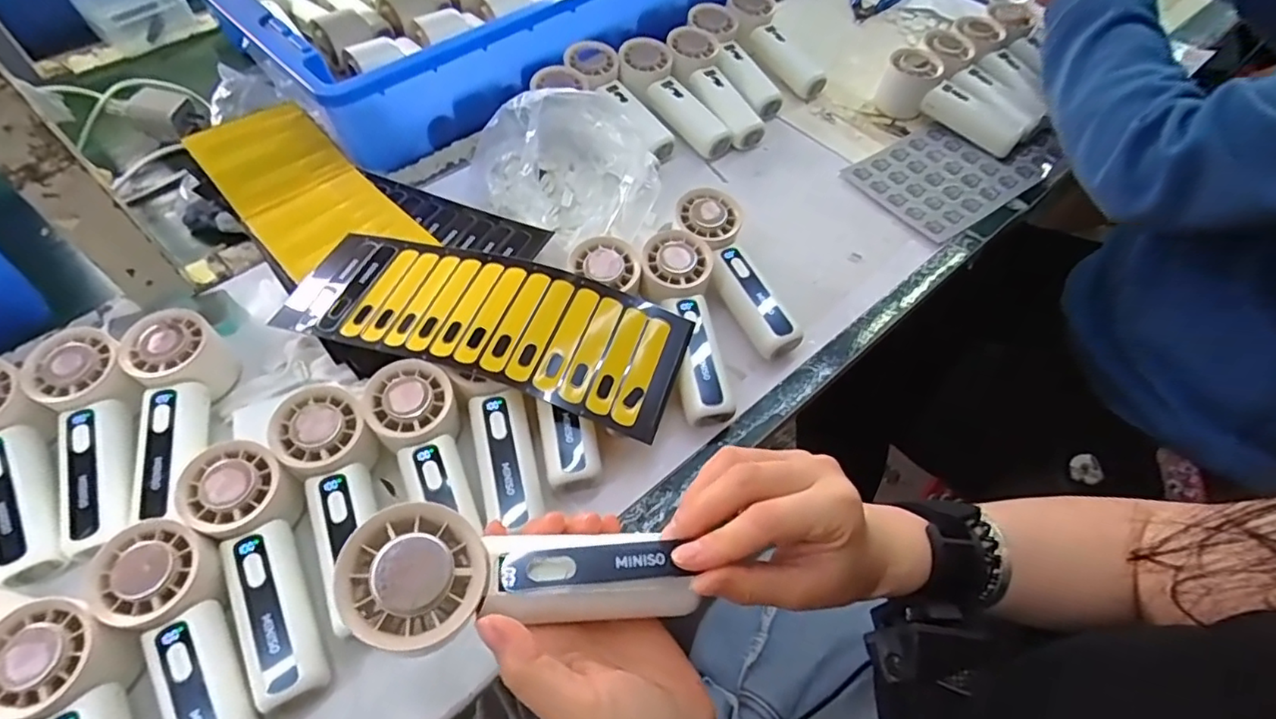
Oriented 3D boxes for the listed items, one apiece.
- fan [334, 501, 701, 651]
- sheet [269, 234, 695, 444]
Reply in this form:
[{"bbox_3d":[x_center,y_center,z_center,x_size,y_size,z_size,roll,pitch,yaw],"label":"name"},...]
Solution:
[{"bbox_3d":[-0.050,0.094,0.262,0.140,0.030,0.052,7,54,-13],"label":"fan"},{"bbox_3d":[-0.115,-0.032,0.448,0.291,0.023,0.103,16,56,10],"label":"sheet"}]

